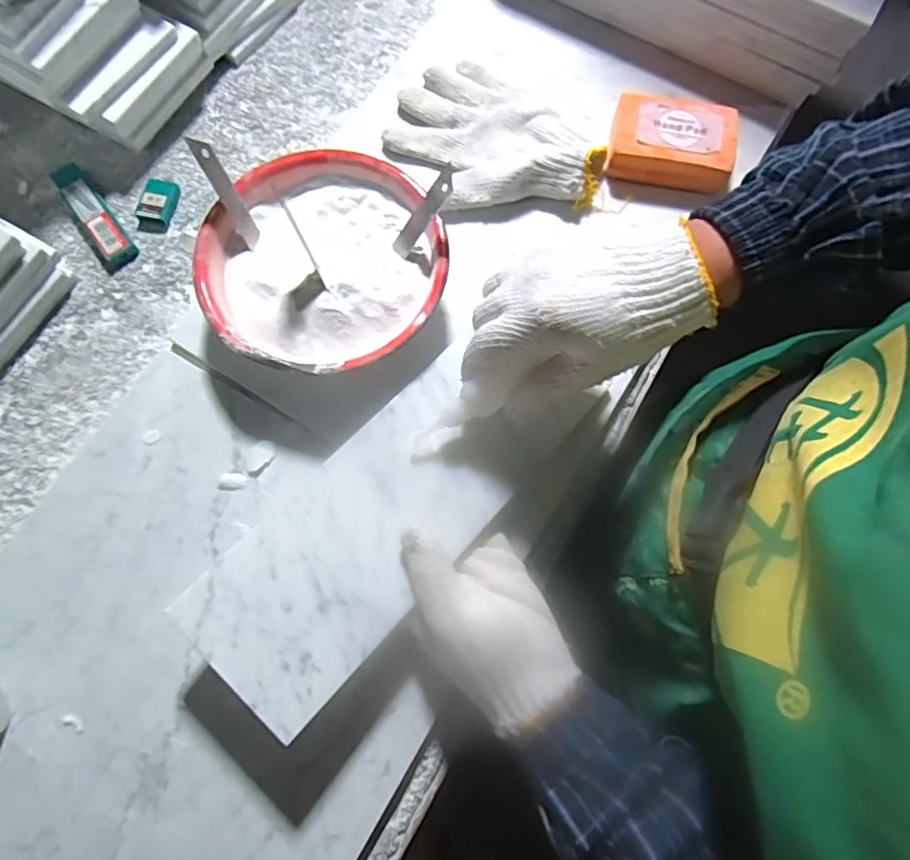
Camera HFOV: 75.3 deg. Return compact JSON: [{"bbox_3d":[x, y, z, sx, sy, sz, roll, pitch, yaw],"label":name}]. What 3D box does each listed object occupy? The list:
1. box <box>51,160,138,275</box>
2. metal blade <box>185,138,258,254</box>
[{"bbox_3d":[-0.288,-0.170,0.469,0.030,0.012,0.099,-35,79,-7],"label":"box"},{"bbox_3d":[-0.155,-0.160,0.399,0.012,0.073,0.007,-30,34,-6],"label":"metal blade"}]

